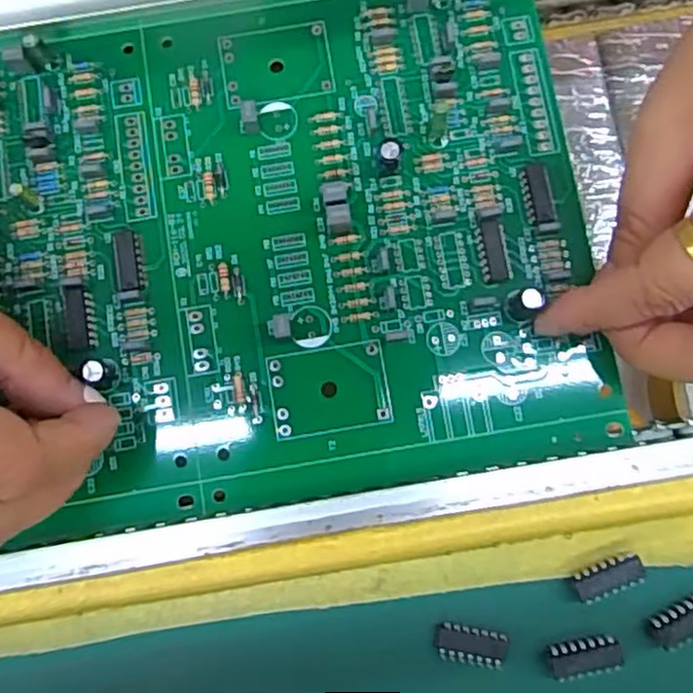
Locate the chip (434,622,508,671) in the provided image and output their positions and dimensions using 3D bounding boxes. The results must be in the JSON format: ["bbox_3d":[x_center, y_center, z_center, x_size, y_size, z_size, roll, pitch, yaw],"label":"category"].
[{"bbox_3d":[0.034,0.081,0.185,0.019,0.004,0.010,10,83,3],"label":"chip"}]

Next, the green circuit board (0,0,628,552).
[{"bbox_3d":[-0.051,-0.031,0.220,0.247,0.015,0.164,-10,78,-1],"label":"green circuit board"}]

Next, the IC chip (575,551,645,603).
[{"bbox_3d":[0.070,0.062,0.185,0.018,0.006,0.007,-22,82,-1],"label":"IC chip"}]

